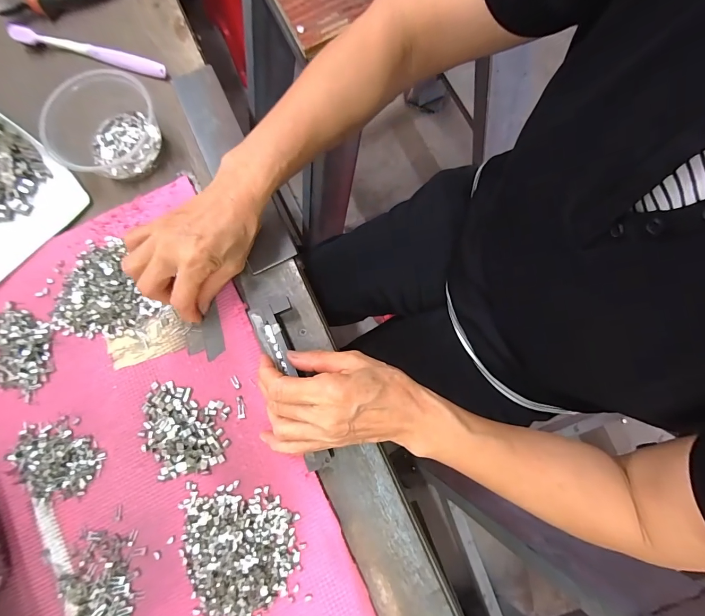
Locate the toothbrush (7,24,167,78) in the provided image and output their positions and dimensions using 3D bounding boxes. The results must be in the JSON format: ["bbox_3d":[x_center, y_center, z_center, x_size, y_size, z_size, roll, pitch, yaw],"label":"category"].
[{"bbox_3d":[-0.300,-0.293,0.394,0.183,0.018,0.015,14,81,5],"label":"toothbrush"}]

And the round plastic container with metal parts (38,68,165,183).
[{"bbox_3d":[-0.249,-0.185,0.353,0.092,0.054,0.093,0,80,2],"label":"round plastic container with metal parts"}]

